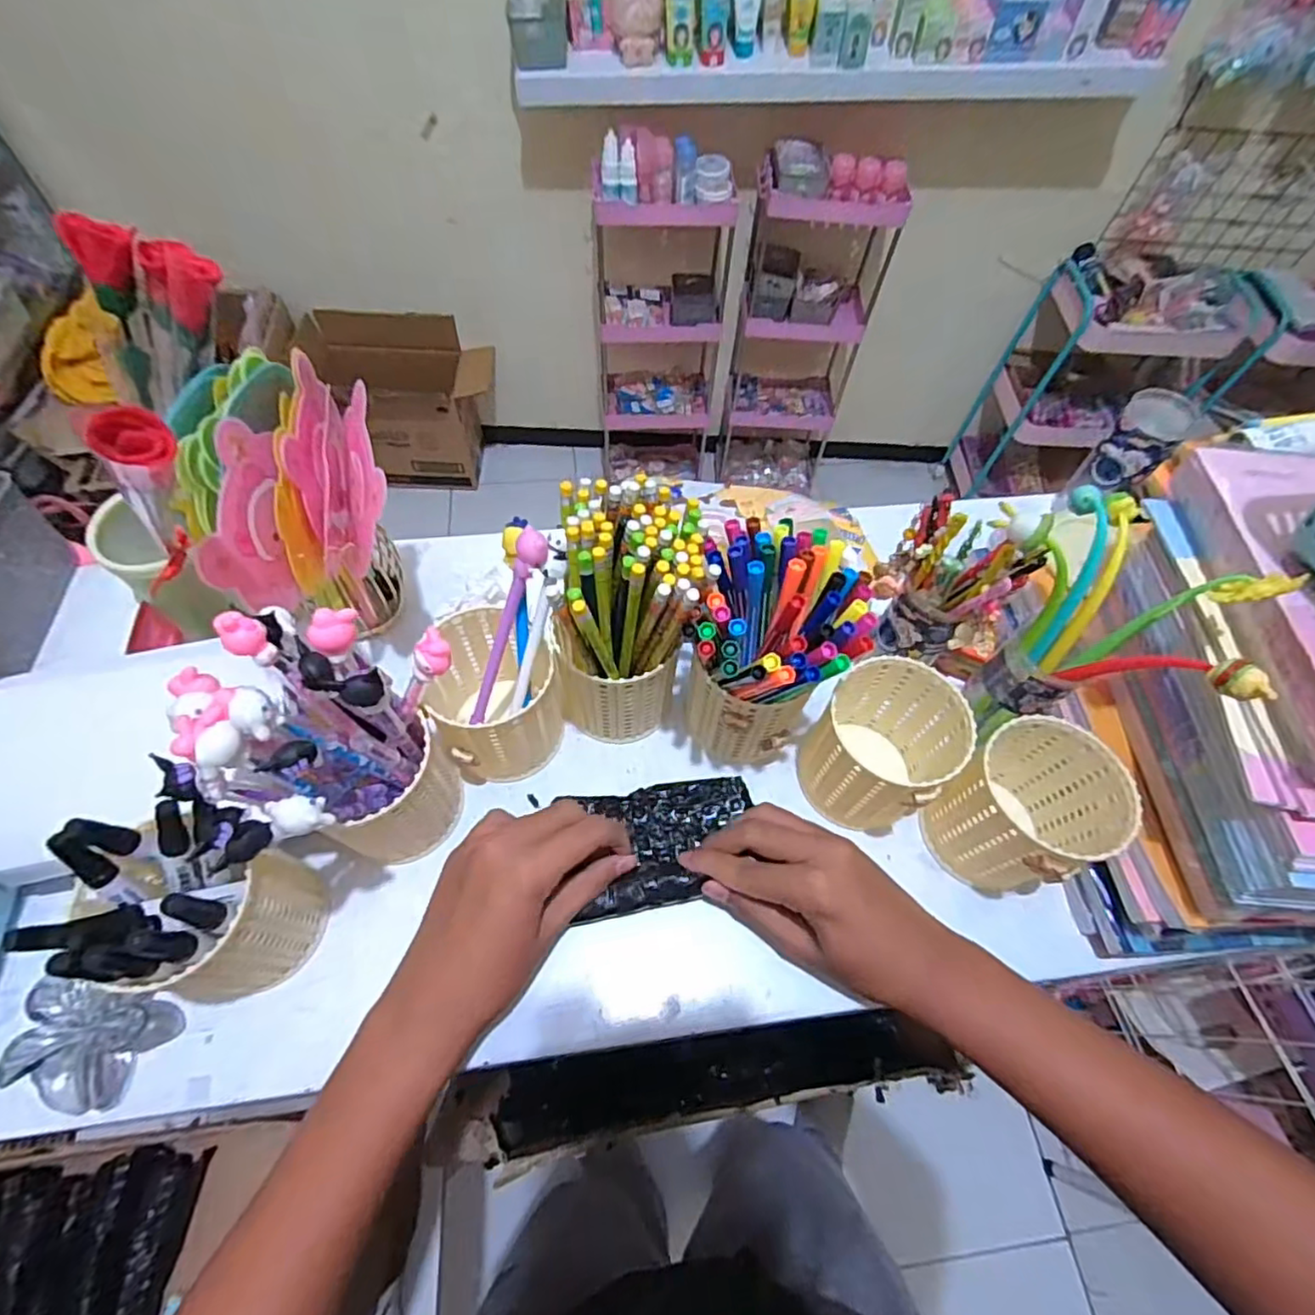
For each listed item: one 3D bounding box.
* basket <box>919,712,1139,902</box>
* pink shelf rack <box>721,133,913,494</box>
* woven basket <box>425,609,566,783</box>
[{"bbox_3d":[0.232,0.098,0.407,0.080,0.104,0.087,1,61,-2],"label":"basket"},{"bbox_3d":[0.369,-0.817,1.654,0.311,0.867,0.172,7,61,1],"label":"pink shelf rack"},{"bbox_3d":[-0.115,0.031,0.430,0.088,0.096,0.083,26,63,11],"label":"woven basket"}]

